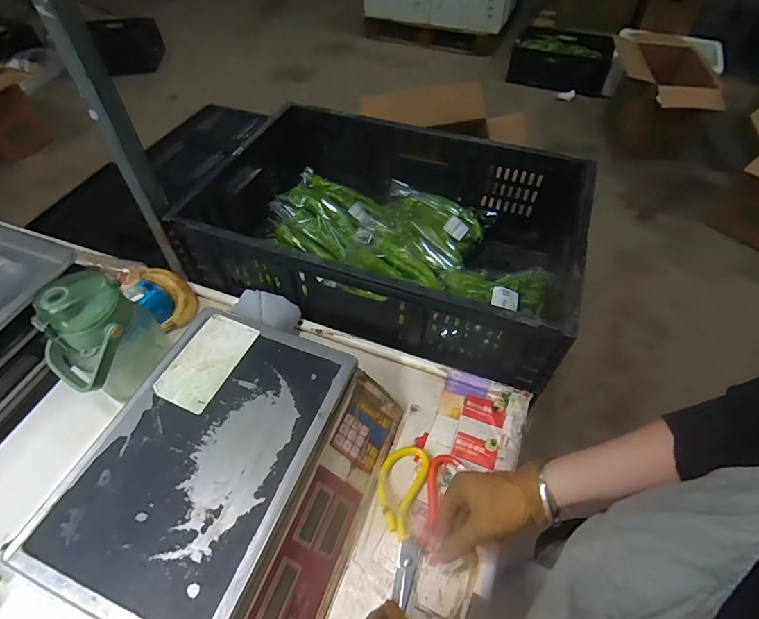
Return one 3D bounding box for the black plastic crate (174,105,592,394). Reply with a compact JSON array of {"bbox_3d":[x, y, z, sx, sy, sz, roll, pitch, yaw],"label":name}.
[{"bbox_3d":[0.013,-0.141,0.771,0.626,0.223,0.414,17,55,14],"label":"black plastic crate"}]

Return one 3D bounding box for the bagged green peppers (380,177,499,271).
[{"bbox_3d":[0.092,-0.172,0.843,0.218,0.052,0.194,25,57,19],"label":"bagged green peppers"}]

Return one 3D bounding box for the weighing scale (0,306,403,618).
[{"bbox_3d":[-0.158,0.176,0.512,0.297,0.104,0.376,17,55,14],"label":"weighing scale"}]

